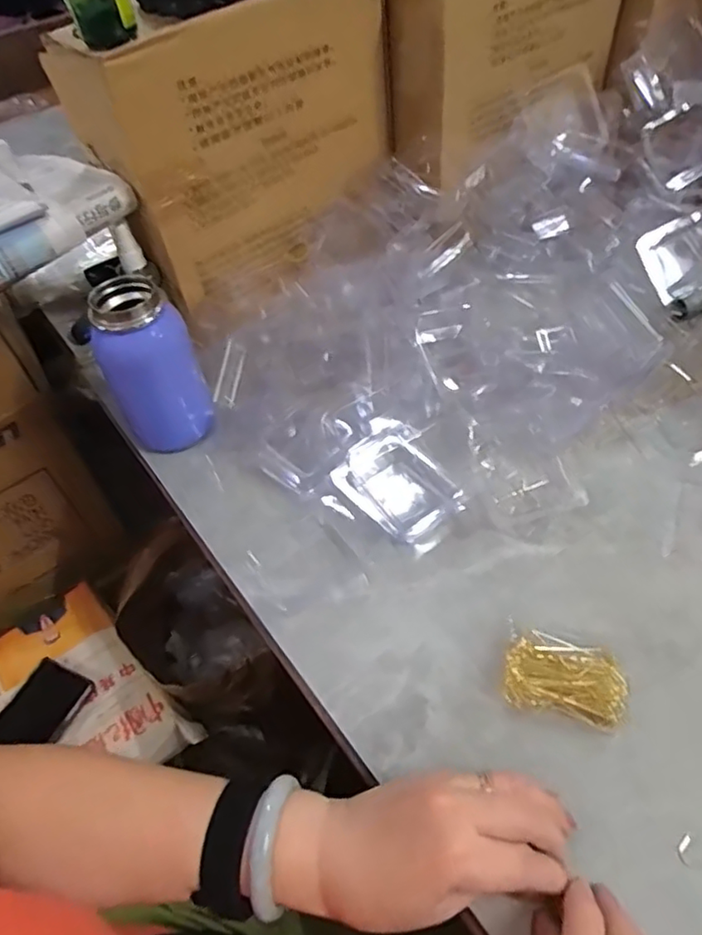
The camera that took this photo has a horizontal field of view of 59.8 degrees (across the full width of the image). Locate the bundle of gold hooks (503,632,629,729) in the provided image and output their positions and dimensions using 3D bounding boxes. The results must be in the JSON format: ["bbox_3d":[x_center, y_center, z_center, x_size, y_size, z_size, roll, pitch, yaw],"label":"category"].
[{"bbox_3d":[0.131,0.130,0.378,0.068,0.017,0.048,8,52,13],"label":"bundle of gold hooks"}]

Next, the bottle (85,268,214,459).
[{"bbox_3d":[-0.162,-0.085,0.506,0.071,0.128,0.064,-3,51,3],"label":"bottle"}]

